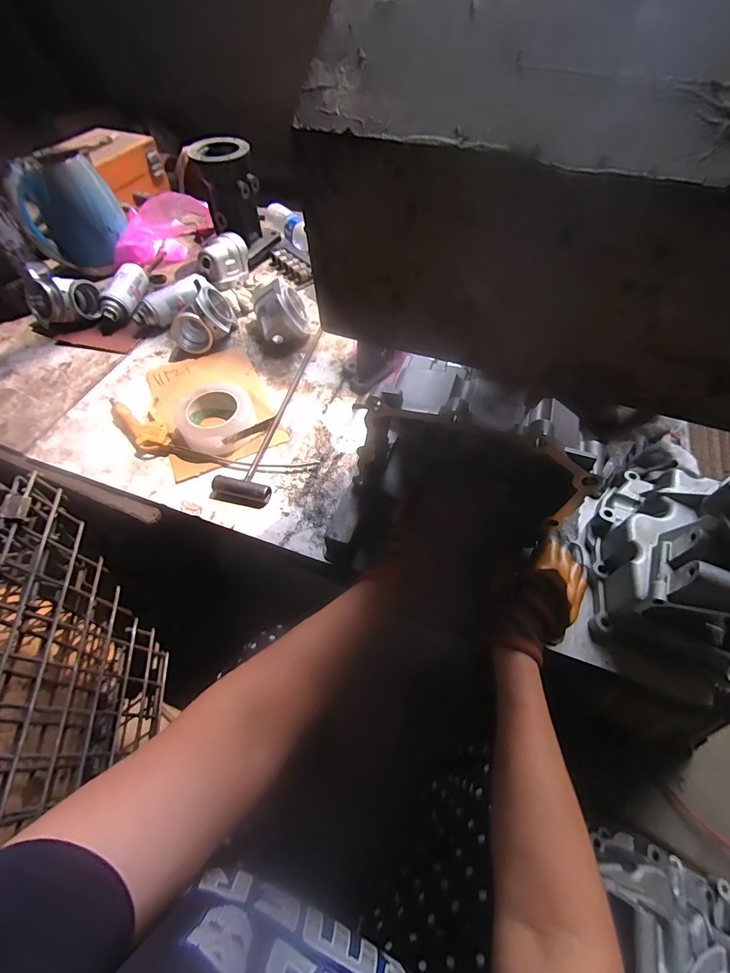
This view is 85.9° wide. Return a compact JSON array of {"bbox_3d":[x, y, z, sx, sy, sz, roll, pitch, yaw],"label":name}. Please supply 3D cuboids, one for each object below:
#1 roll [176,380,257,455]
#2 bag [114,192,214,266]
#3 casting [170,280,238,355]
[{"bbox_3d":[-0.240,-0.110,0.633,0.114,0.058,0.115,0,57,0],"label":"roll"},{"bbox_3d":[-0.507,-0.627,0.963,0.088,0.107,0.268,31,62,19],"label":"bag"},{"bbox_3d":[-0.313,-0.323,0.750,0.118,0.084,0.091,-18,58,-11],"label":"casting"}]

